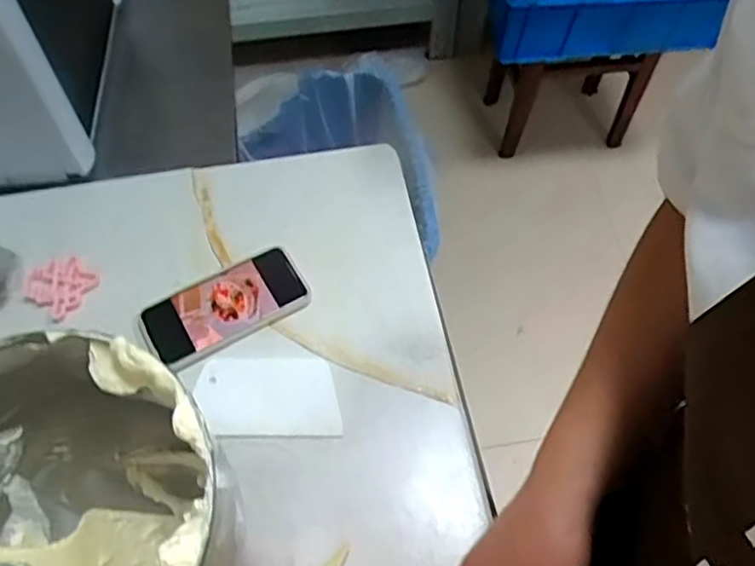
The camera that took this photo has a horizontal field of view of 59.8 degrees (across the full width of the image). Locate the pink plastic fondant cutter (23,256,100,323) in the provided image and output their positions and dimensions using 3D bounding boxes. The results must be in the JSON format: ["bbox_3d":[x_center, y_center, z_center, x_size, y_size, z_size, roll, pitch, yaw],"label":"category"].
[{"bbox_3d":[-0.322,0.001,0.661,0.066,0.018,0.058,32,64,18],"label":"pink plastic fondant cutter"}]

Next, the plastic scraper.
[{"bbox_3d":[-0.102,0.104,0.612,0.130,0.006,0.073,0,68,-7],"label":"plastic scraper"}]

